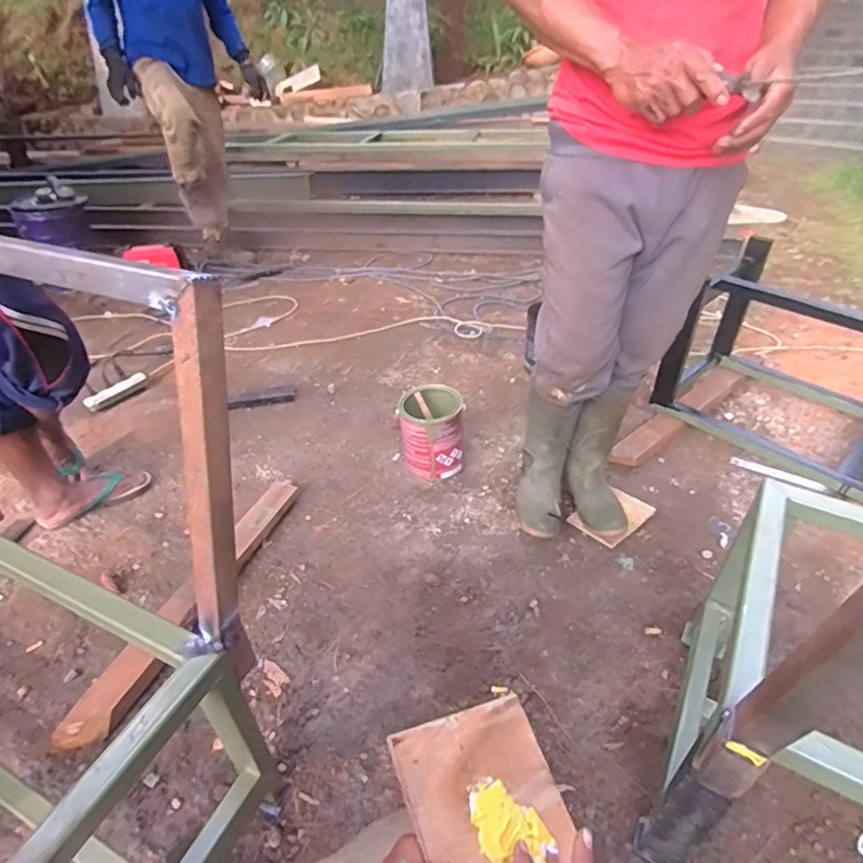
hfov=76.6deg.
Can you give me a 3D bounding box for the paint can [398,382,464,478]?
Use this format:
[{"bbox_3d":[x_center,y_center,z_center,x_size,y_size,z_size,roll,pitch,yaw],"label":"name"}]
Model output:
[{"bbox_3d":[0.000,0.002,1.456,0.161,0.190,0.173,-10,39,-8],"label":"paint can"}]

